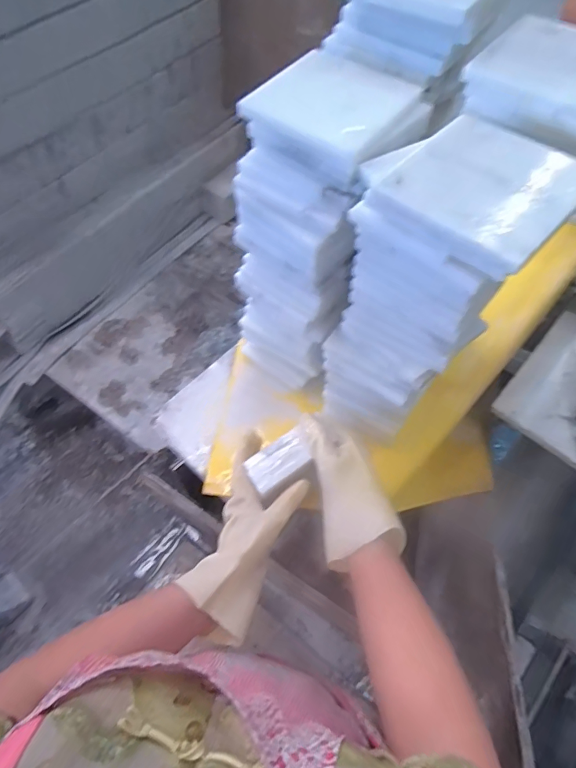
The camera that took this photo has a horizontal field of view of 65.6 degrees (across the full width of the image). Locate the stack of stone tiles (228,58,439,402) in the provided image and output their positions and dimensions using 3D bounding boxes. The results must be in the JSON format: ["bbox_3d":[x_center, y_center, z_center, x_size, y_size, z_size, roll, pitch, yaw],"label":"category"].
[{"bbox_3d":[0.025,-0.132,0.470,0.128,0.335,0.118,33,66,16],"label":"stack of stone tiles"}]

